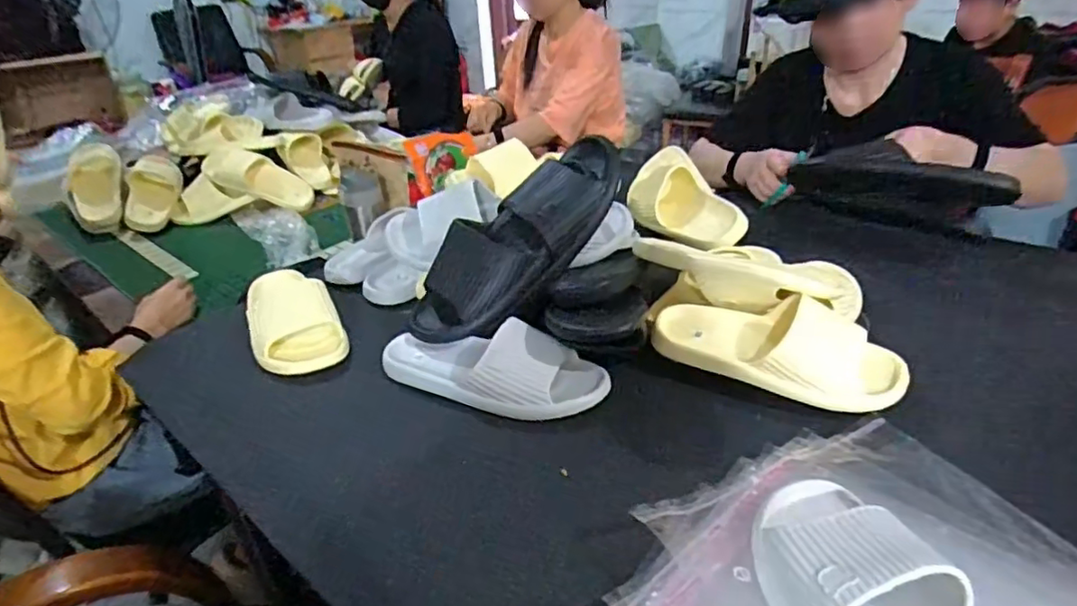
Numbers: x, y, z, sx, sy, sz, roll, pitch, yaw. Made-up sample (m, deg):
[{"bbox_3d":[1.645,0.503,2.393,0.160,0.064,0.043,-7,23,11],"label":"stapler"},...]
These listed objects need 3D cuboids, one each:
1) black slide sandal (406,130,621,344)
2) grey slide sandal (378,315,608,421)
[{"bbox_3d":[-0.027,-0.075,0.747,0.326,0.080,0.111,-44,39,-2],"label":"black slide sandal"},{"bbox_3d":[-0.058,0.065,0.683,0.263,0.064,0.089,9,33,20],"label":"grey slide sandal"}]

